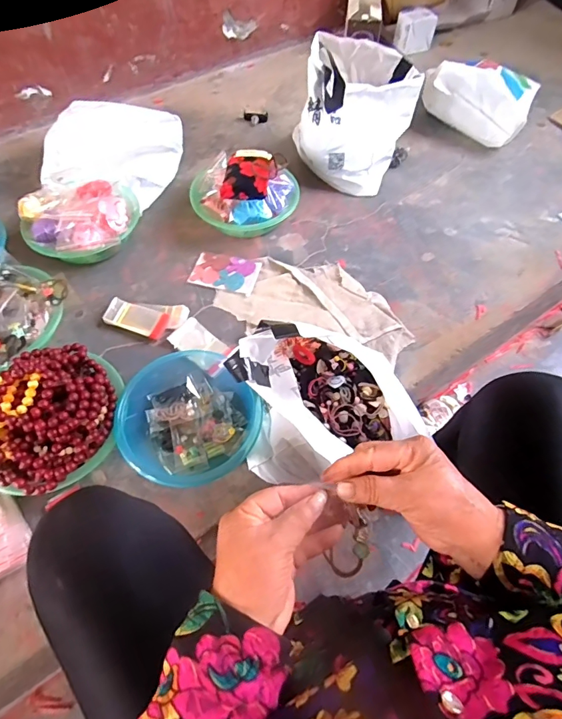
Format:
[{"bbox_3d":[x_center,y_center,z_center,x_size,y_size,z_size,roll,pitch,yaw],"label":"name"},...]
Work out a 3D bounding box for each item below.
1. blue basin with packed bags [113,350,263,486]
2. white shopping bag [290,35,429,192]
[{"bbox_3d":[-0.148,0.090,0.713,0.222,0.076,0.229,1,58,-1],"label":"blue basin with packed bags"},{"bbox_3d":[0.195,-0.614,1.049,0.222,0.251,0.302,25,61,14],"label":"white shopping bag"}]

